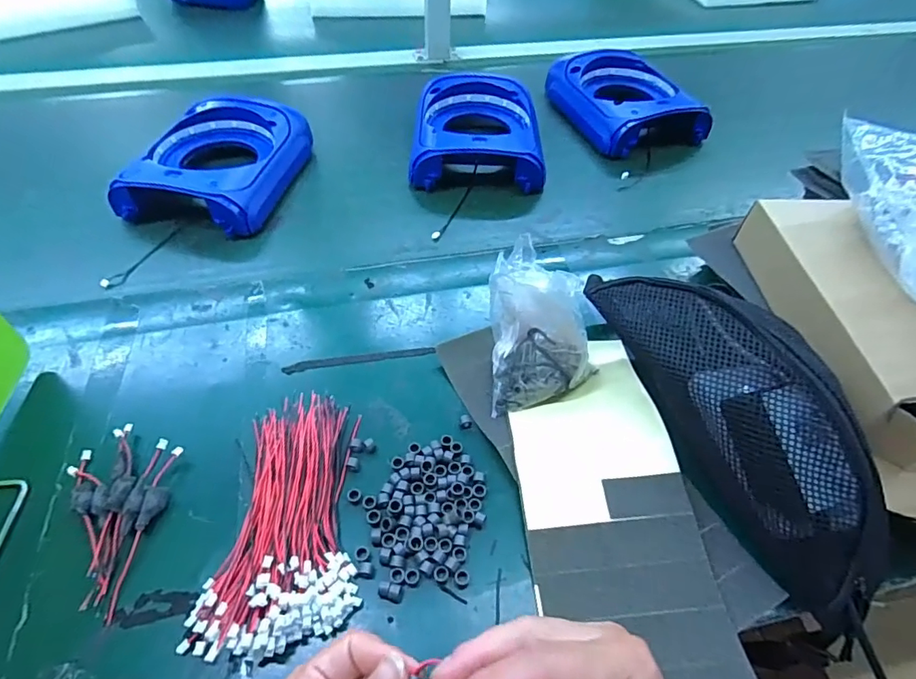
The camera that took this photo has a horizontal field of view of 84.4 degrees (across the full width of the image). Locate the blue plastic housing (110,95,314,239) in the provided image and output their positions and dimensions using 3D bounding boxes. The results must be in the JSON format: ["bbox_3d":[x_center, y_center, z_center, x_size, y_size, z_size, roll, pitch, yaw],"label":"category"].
[{"bbox_3d":[-0.293,-0.224,0.635,0.166,0.057,0.239,12,52,8],"label":"blue plastic housing"}]

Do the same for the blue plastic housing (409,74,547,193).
[{"bbox_3d":[0.025,-0.286,0.697,0.180,0.058,0.223,3,51,1],"label":"blue plastic housing"}]

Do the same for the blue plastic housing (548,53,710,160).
[{"bbox_3d":[0.250,-0.361,0.761,0.164,0.059,0.205,-13,53,-12],"label":"blue plastic housing"}]

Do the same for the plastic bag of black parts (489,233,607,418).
[{"bbox_3d":[0.068,-0.013,0.432,0.087,0.099,0.098,-10,52,-9],"label":"plastic bag of black parts"}]

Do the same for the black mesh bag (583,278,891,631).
[{"bbox_3d":[0.211,0.051,0.379,0.083,0.099,0.284,-17,54,-15],"label":"black mesh bag"}]

